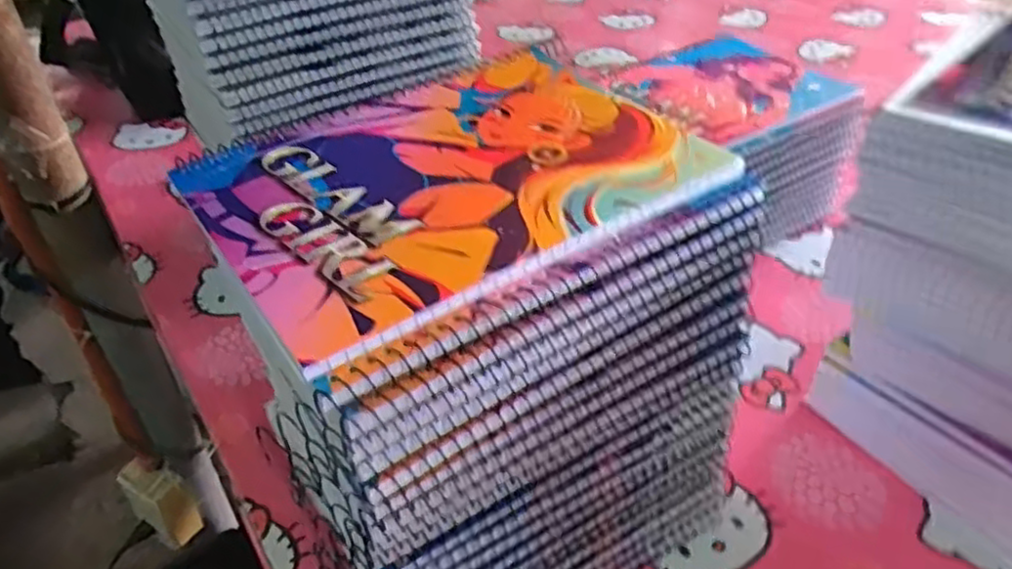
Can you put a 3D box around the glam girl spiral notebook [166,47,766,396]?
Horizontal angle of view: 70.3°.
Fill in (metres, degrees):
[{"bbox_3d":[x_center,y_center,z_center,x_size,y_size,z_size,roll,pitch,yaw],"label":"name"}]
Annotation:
[{"bbox_3d":[-0.018,-0.044,0.300,0.196,0.010,0.152,-26,46,-26],"label":"glam girl spiral notebook"}]

